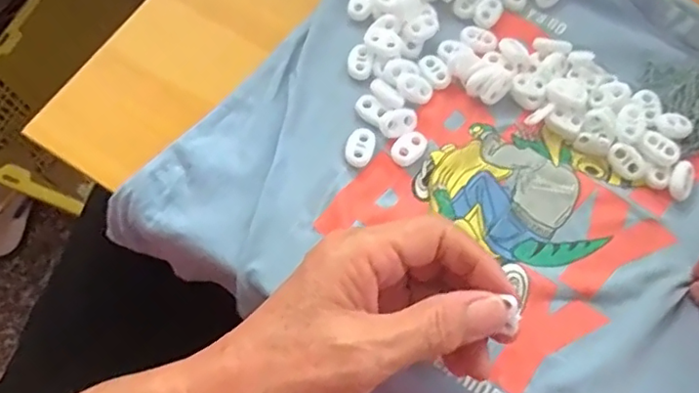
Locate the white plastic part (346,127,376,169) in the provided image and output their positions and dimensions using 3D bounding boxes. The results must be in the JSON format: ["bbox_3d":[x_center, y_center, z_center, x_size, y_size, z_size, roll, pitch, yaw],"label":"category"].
[{"bbox_3d":[0.006,-0.027,0.320,0.015,0.004,0.023,20,70,5],"label":"white plastic part"}]

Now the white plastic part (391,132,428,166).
[{"bbox_3d":[0.033,-0.027,0.321,0.015,0.004,0.022,39,73,12],"label":"white plastic part"}]

